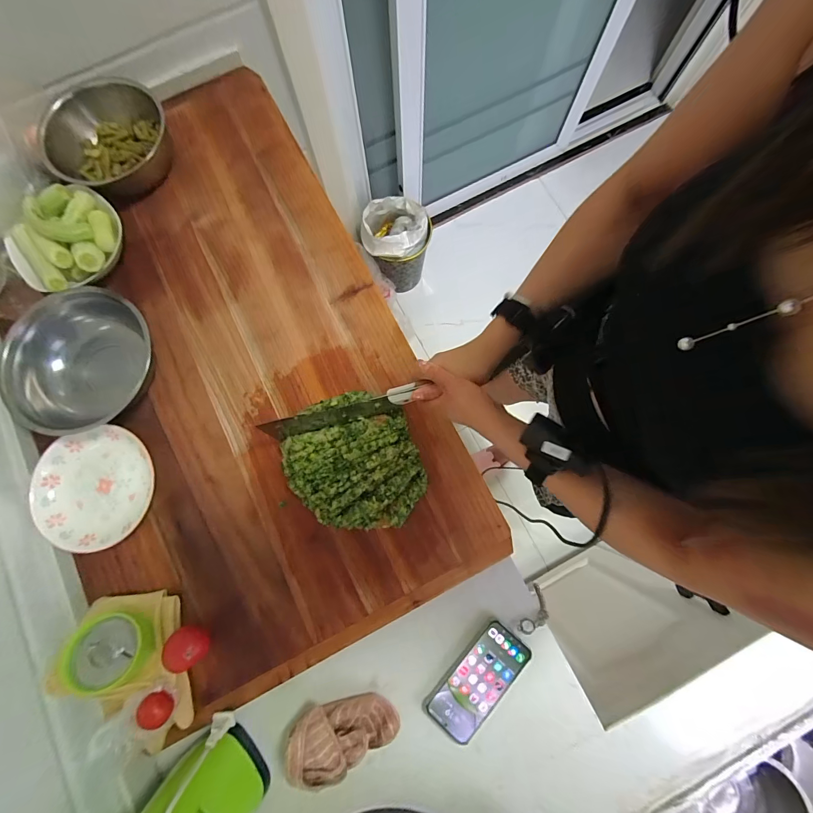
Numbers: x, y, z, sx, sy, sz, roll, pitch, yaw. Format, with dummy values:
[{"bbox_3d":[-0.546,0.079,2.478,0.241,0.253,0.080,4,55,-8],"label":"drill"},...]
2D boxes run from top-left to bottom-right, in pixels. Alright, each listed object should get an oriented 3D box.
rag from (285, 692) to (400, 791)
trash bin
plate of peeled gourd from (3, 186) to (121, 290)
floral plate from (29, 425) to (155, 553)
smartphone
[{"bbox_3d":[-0.085,0.448,0.485,0.143,0.044,0.075,-10,79,0],"label":"rag"},{"bbox_3d":[-0.036,-0.579,1.305,0.213,0.337,0.212,2,80,2],"label":"trash bin"},{"bbox_3d":[-0.534,-0.265,0.558,0.154,0.059,0.155,0,79,2],"label":"plate of peeled gourd"},{"bbox_3d":[-0.464,0.121,0.532,0.160,0.028,0.170,0,80,-1],"label":"floral plate"},{"bbox_3d":[0.103,0.392,0.511,0.071,0.009,0.158,42,82,6],"label":"smartphone"}]

